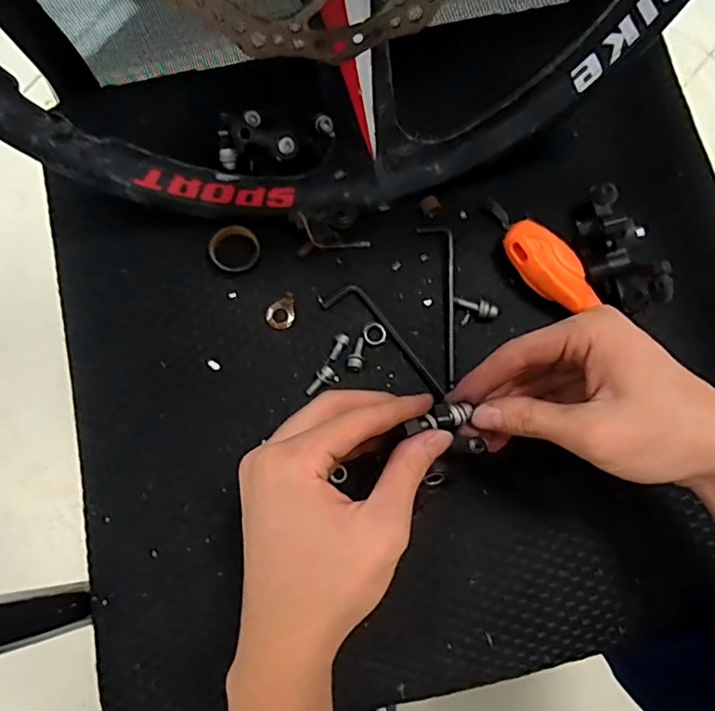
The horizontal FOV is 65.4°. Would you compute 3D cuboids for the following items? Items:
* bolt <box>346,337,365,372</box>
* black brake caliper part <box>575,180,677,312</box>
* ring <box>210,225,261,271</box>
[{"bbox_3d":[0.001,-0.001,0.359,0.011,0.010,0.022,21,79,4],"label":"bolt"},{"bbox_3d":[0.160,-0.067,0.349,0.033,0.046,0.083,-15,79,-3],"label":"black brake caliper part"},{"bbox_3d":[-0.081,-0.071,0.366,0.032,0.009,0.033,0,79,-1],"label":"ring"}]

